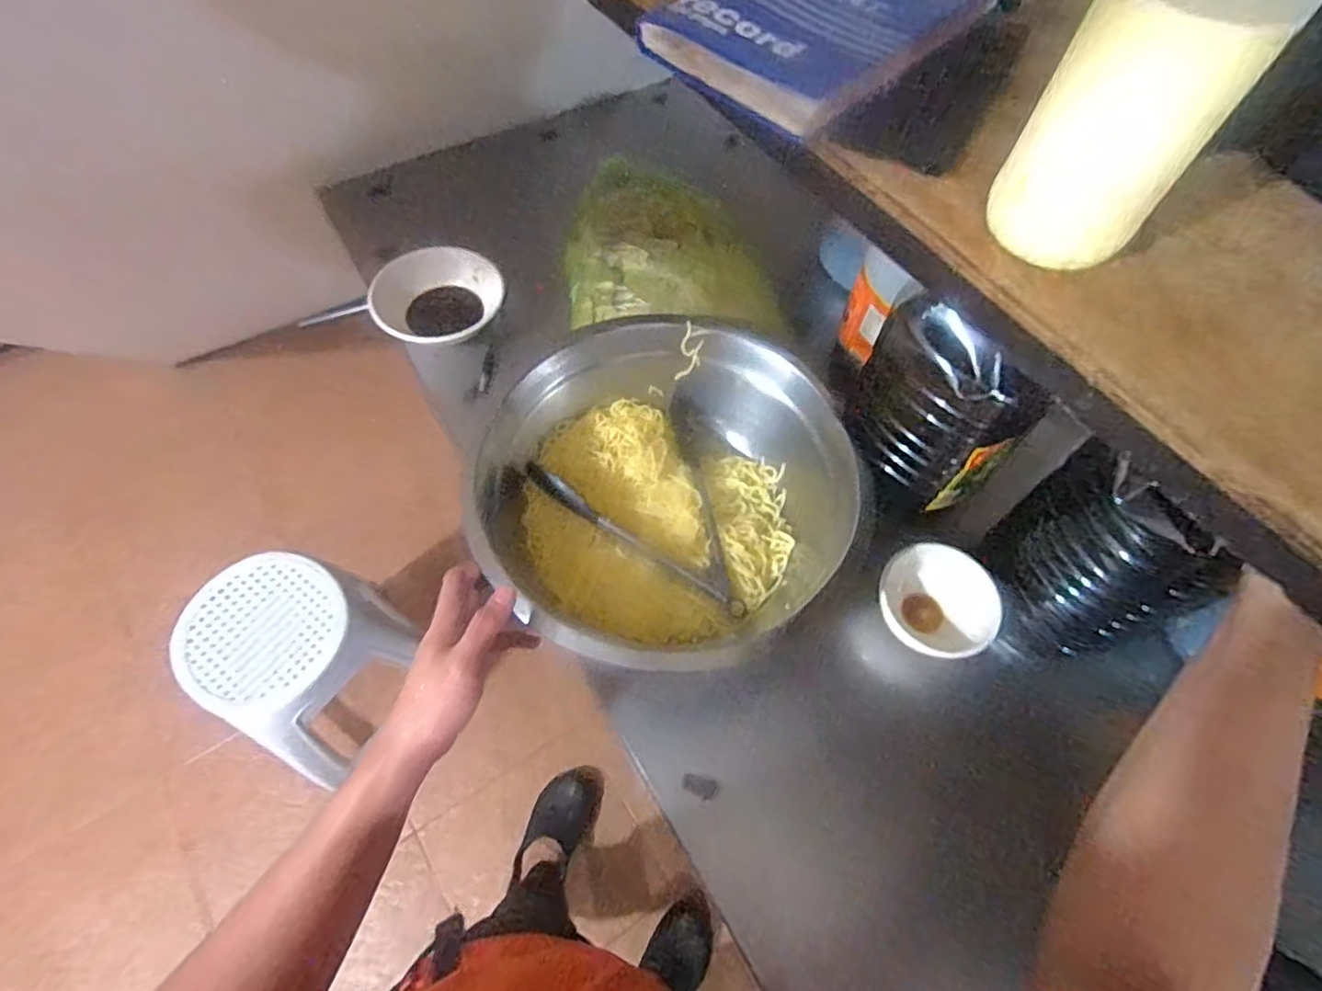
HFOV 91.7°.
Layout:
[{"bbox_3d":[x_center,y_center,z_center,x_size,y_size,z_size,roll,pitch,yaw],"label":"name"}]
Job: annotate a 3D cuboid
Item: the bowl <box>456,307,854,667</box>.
[{"bbox_3d":[-0.009,-0.005,0.588,0.312,0.103,0.276,-39,70,-22],"label":"bowl"}]

